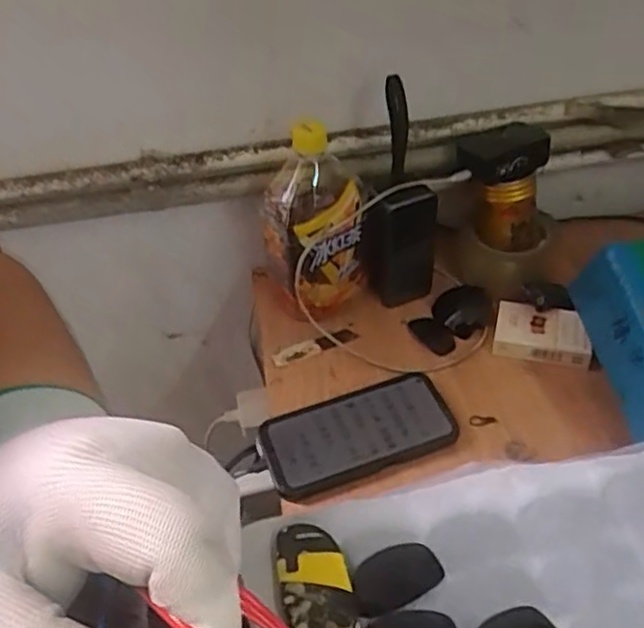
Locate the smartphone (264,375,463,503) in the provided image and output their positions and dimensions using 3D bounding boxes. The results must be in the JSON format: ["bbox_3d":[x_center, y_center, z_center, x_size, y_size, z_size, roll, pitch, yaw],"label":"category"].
[{"bbox_3d":[0.031,0.101,0.605,0.162,0.015,0.081,-18,45,-13],"label":"smartphone"}]

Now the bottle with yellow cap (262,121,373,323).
[{"bbox_3d":[-0.008,-0.086,0.668,0.093,0.207,0.089,-8,44,-2],"label":"bottle with yellow cap"}]

